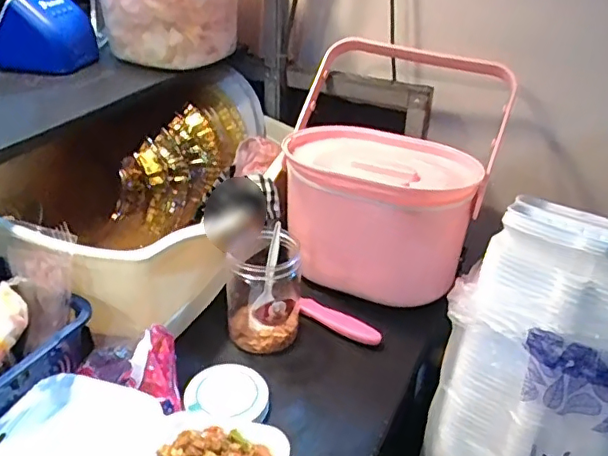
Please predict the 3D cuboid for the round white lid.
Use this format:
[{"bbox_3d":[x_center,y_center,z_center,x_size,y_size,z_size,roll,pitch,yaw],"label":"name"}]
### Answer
[{"bbox_3d":[-0.085,0.179,0.625,0.088,0.018,0.080,4,30,-2],"label":"round white lid"}]

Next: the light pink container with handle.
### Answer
[{"bbox_3d":[0.118,-0.082,0.819,0.286,0.281,0.268,12,31,12],"label":"light pink container with handle"}]

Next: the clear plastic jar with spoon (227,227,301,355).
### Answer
[{"bbox_3d":[-0.043,0.071,0.700,0.081,0.110,0.089,4,30,-2],"label":"clear plastic jar with spoon"}]

